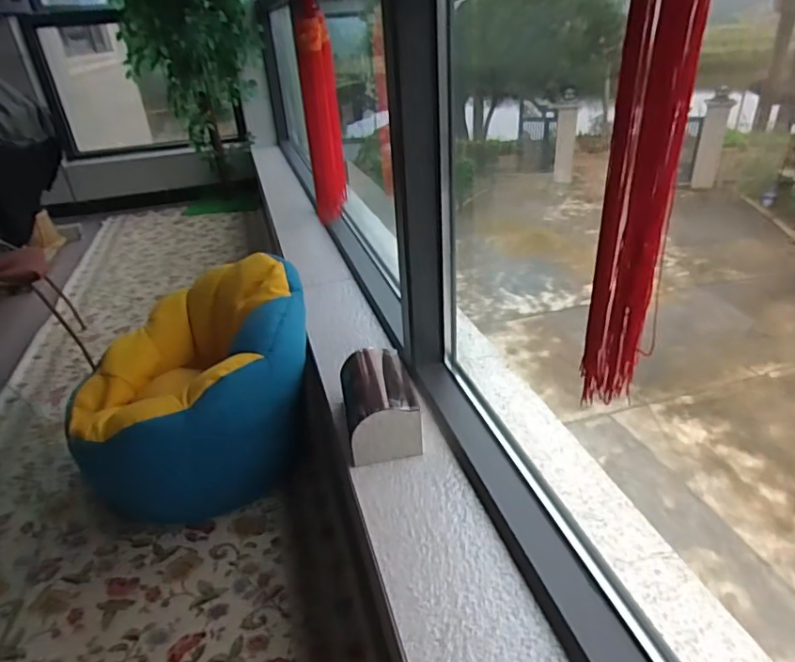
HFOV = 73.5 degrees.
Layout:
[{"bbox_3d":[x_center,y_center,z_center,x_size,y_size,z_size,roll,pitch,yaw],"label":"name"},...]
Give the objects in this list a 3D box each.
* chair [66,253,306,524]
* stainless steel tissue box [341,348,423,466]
[{"bbox_3d":[-0.540,0.134,1.405,0.596,0.470,0.543,-22,35,-28],"label":"chair"},{"bbox_3d":[-0.035,0.137,1.016,0.134,0.101,0.226,-8,31,-7],"label":"stainless steel tissue box"}]

